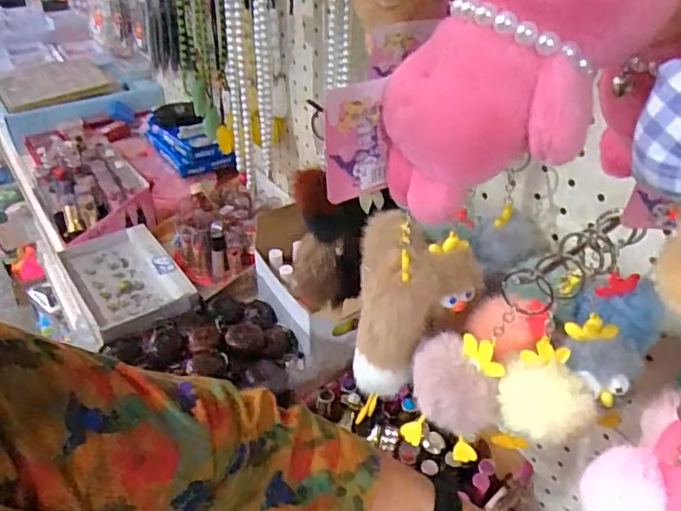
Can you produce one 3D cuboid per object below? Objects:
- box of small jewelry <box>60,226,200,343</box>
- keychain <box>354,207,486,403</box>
[{"bbox_3d":[-0.281,0.030,0.749,0.115,0.033,0.203,-23,44,-28],"label":"box of small jewelry"},{"bbox_3d":[0.056,0.033,0.424,0.085,0.097,0.091,3,38,2],"label":"keychain"}]

